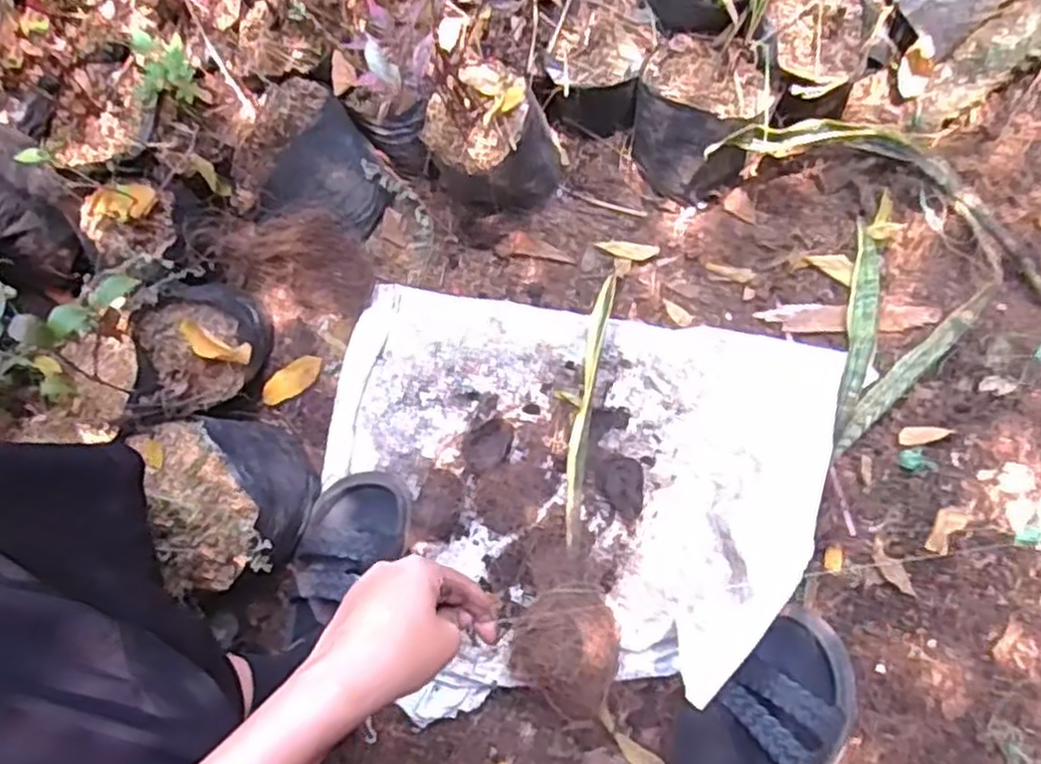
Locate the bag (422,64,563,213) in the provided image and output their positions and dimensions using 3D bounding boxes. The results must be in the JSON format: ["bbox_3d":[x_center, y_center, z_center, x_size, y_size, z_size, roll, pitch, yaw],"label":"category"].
[{"bbox_3d":[-0.026,-0.225,0.733,0.117,0.111,0.107,35,81,7],"label":"bag"}]

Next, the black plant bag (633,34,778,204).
[{"bbox_3d":[0.162,-0.242,0.718,0.113,0.115,0.102,26,80,6],"label":"black plant bag"}]

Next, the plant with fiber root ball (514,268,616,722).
[{"bbox_3d":[0.060,0.099,0.718,0.087,0.065,0.387,8,69,2],"label":"plant with fiber root ball"}]

